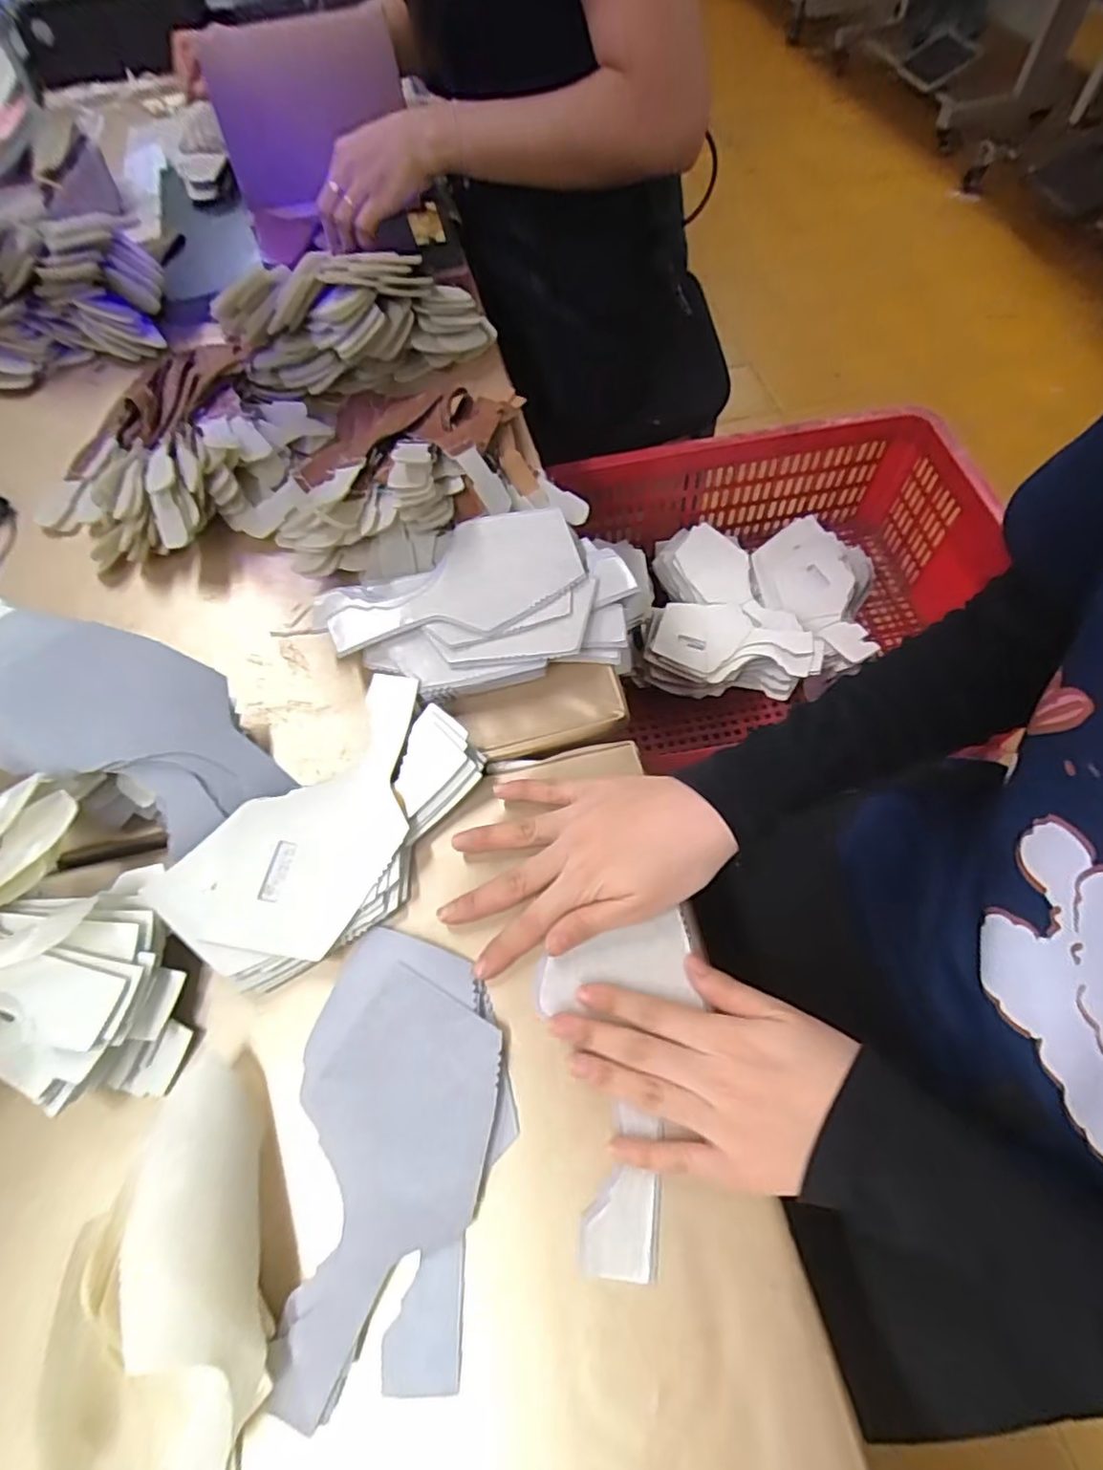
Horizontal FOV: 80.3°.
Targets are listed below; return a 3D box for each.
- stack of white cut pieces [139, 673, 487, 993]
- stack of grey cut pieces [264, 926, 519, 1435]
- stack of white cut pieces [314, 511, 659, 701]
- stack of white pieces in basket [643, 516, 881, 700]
[{"bbox_3d":[-0.128,0.058,0.391,0.105,0.028,0.187,37,70,20],"label":"stack of white cut pieces"},{"bbox_3d":[-0.073,0.200,0.322,0.101,0.014,0.193,-4,62,1],"label":"stack of grey cut pieces"},{"bbox_3d":[-0.042,-0.092,0.463,0.225,0.040,0.123,-13,62,-4],"label":"stack of white cut pieces"},{"bbox_3d":[0.265,-0.173,0.844,0.270,0.072,0.261,6,63,6],"label":"stack of white pieces in basket"}]

